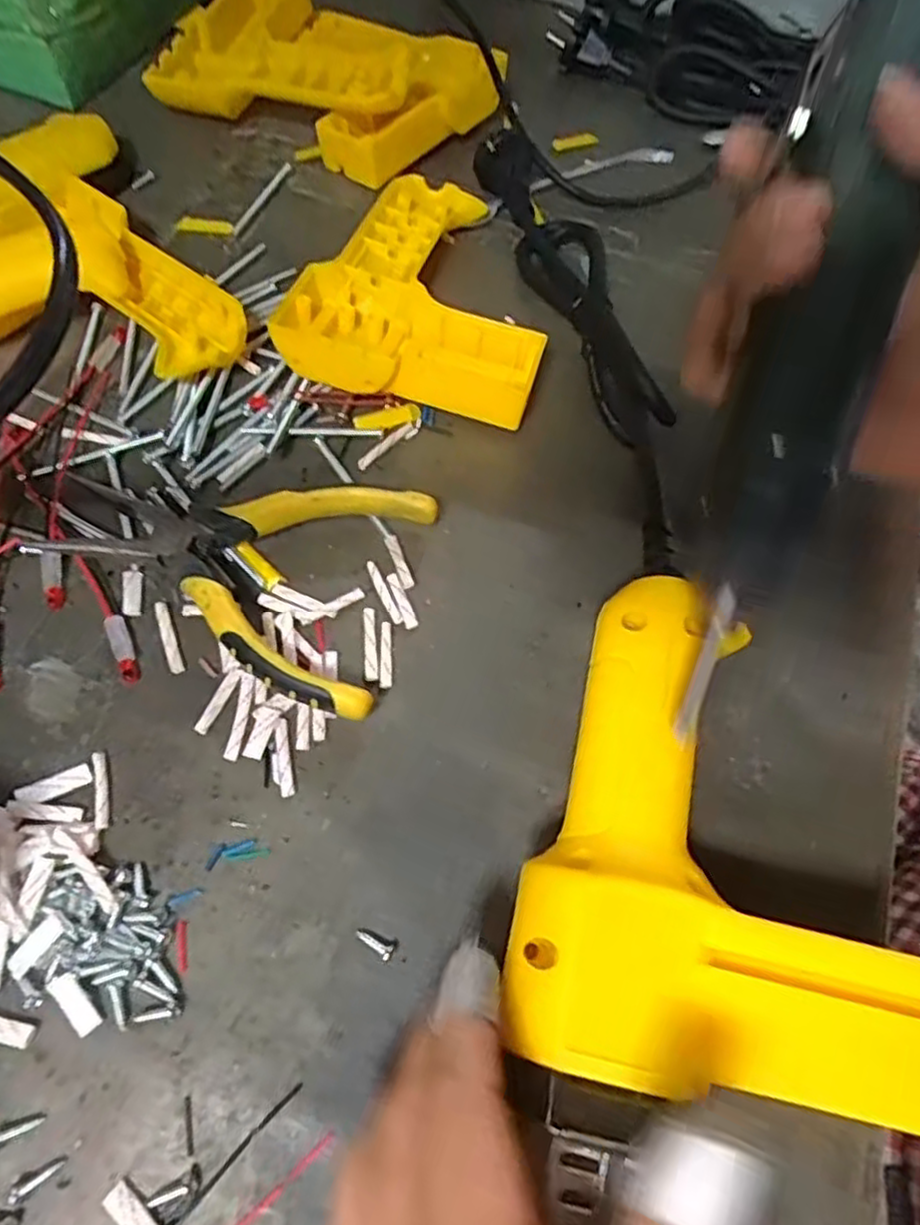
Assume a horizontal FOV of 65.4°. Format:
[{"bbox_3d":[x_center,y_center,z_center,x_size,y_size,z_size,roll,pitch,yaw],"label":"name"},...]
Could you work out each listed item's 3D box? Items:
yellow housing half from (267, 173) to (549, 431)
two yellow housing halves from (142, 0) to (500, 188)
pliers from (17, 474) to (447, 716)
[{"bbox_3d":[-0.009,-0.161,0.353,0.114,0.029,0.146,16,64,5],"label":"yellow housing half"},{"bbox_3d":[-0.078,-0.322,0.427,0.191,0.040,0.127,23,64,8],"label":"two yellow housing halves"},{"bbox_3d":[-0.092,-0.019,0.282,0.144,0.019,0.094,15,63,4],"label":"pliers"}]

